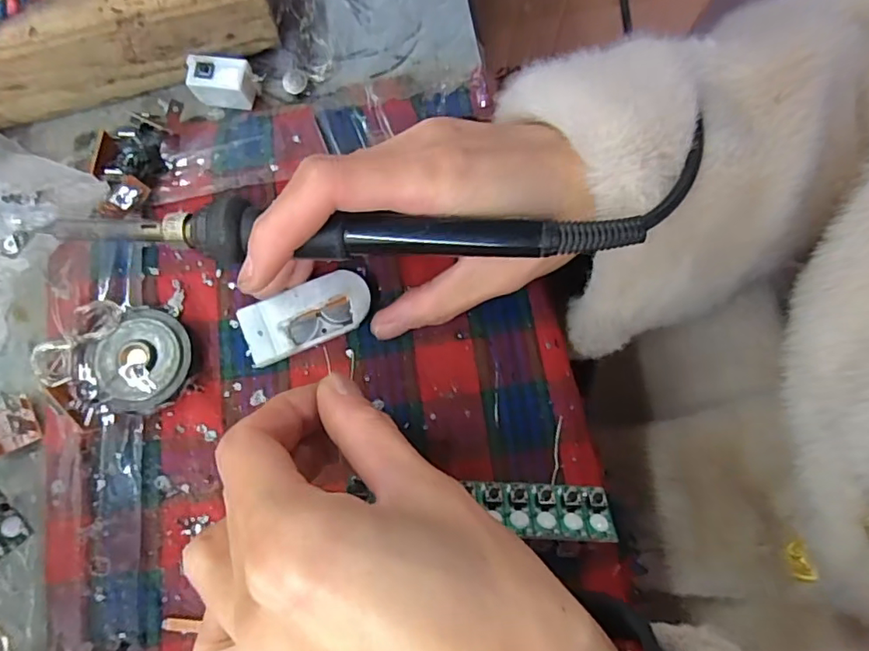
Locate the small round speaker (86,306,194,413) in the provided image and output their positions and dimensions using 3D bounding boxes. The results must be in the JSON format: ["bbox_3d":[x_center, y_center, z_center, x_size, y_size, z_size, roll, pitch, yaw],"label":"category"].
[{"bbox_3d":[-0.111,0.013,0.209,0.036,0.012,0.038,0,76,-1],"label":"small round speaker"}]

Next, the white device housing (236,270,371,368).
[{"bbox_3d":[-0.050,-0.004,0.216,0.050,0.008,0.023,-24,78,-7],"label":"white device housing"}]

